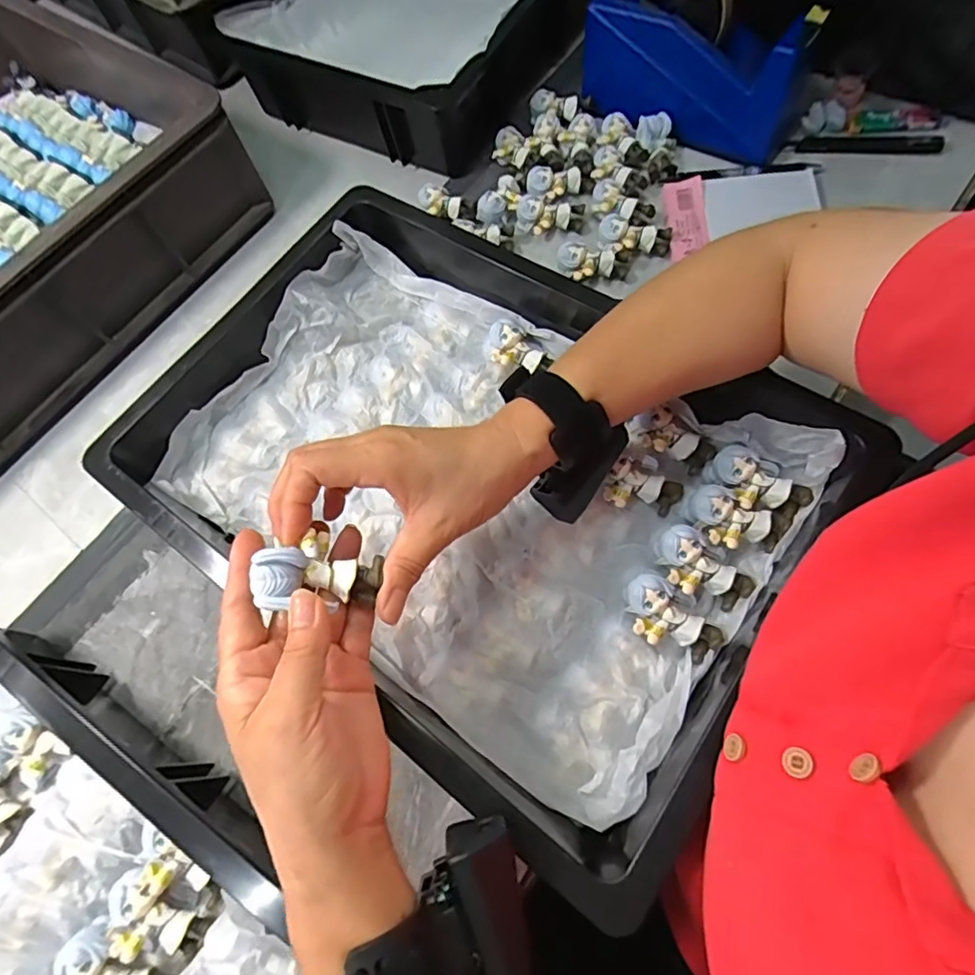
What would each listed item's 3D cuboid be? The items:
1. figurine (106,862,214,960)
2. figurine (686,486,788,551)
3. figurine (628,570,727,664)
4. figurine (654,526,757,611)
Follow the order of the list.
[{"bbox_3d":[-0.180,0.234,0.315,0.056,0.031,0.033,46,73,-10],"label":"figurine"},{"bbox_3d":[0.158,0.021,0.356,0.058,0.023,0.035,24,72,16],"label":"figurine"},{"bbox_3d":[0.110,0.082,0.345,0.060,0.022,0.033,37,72,4],"label":"figurine"},{"bbox_3d":[0.132,0.053,0.352,0.060,0.024,0.032,38,72,3],"label":"figurine"}]

